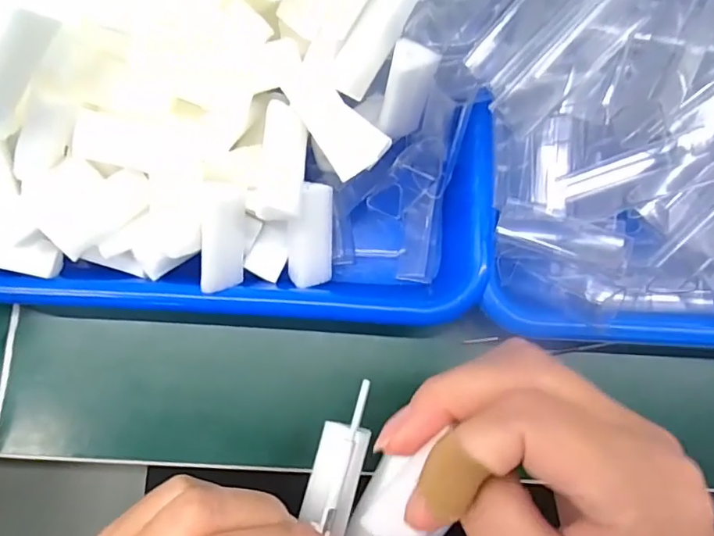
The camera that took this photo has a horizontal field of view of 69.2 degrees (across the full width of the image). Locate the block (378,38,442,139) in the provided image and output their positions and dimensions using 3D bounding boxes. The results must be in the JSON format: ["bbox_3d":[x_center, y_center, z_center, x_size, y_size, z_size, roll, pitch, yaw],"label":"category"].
[{"bbox_3d":[0.020,-0.070,0.214,0.017,0.041,0.012,16,51,3],"label":"block"}]

